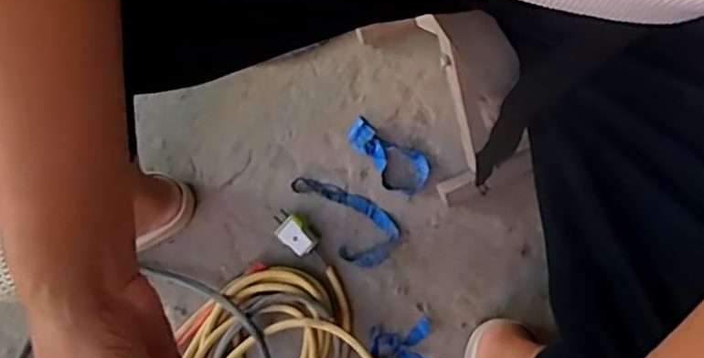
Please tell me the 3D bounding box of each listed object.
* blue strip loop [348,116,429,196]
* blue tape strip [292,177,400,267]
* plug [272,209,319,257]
[{"bbox_3d":[0.041,-0.026,0.820,0.113,0.018,0.058,32,77,7],"label":"blue strip loop"},{"bbox_3d":[-0.006,0.041,0.801,0.073,0.012,0.142,-37,79,-10],"label":"blue tape strip"},{"bbox_3d":[-0.070,0.062,0.786,0.060,0.030,0.036,40,78,9],"label":"plug"}]

